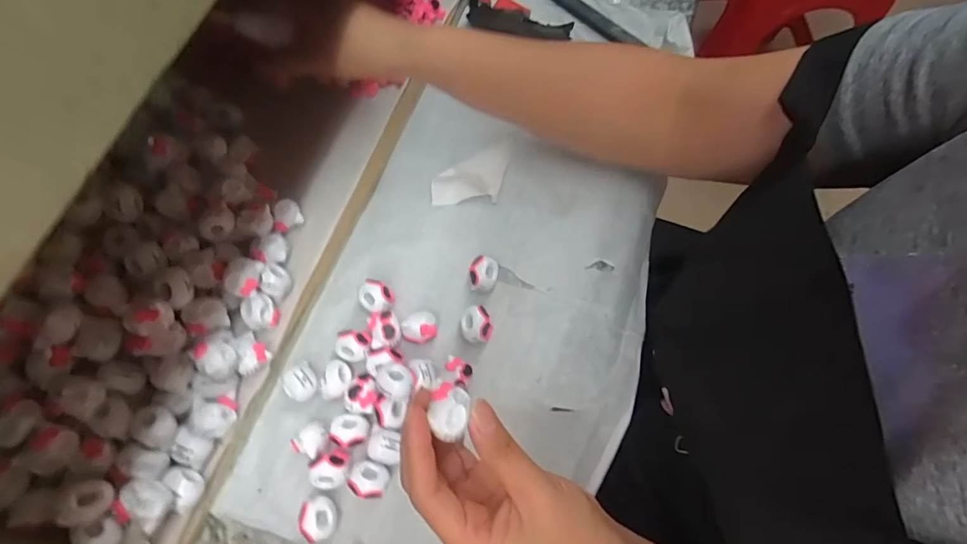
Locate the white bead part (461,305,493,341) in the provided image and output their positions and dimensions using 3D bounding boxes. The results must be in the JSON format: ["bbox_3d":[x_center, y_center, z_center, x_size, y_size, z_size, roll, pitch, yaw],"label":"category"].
[{"bbox_3d":[-0.005,0.038,0.337,0.021,0.019,0.023,1,72,-2],"label":"white bead part"}]

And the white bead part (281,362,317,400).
[{"bbox_3d":[-0.123,0.075,0.319,0.022,0.017,0.021,1,72,-2],"label":"white bead part"}]

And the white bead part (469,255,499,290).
[{"bbox_3d":[0.000,0.001,0.350,0.021,0.017,0.024,3,71,-1],"label":"white bead part"}]

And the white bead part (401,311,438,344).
[{"bbox_3d":[-0.044,0.039,0.335,0.023,0.019,0.022,1,72,-2],"label":"white bead part"}]

